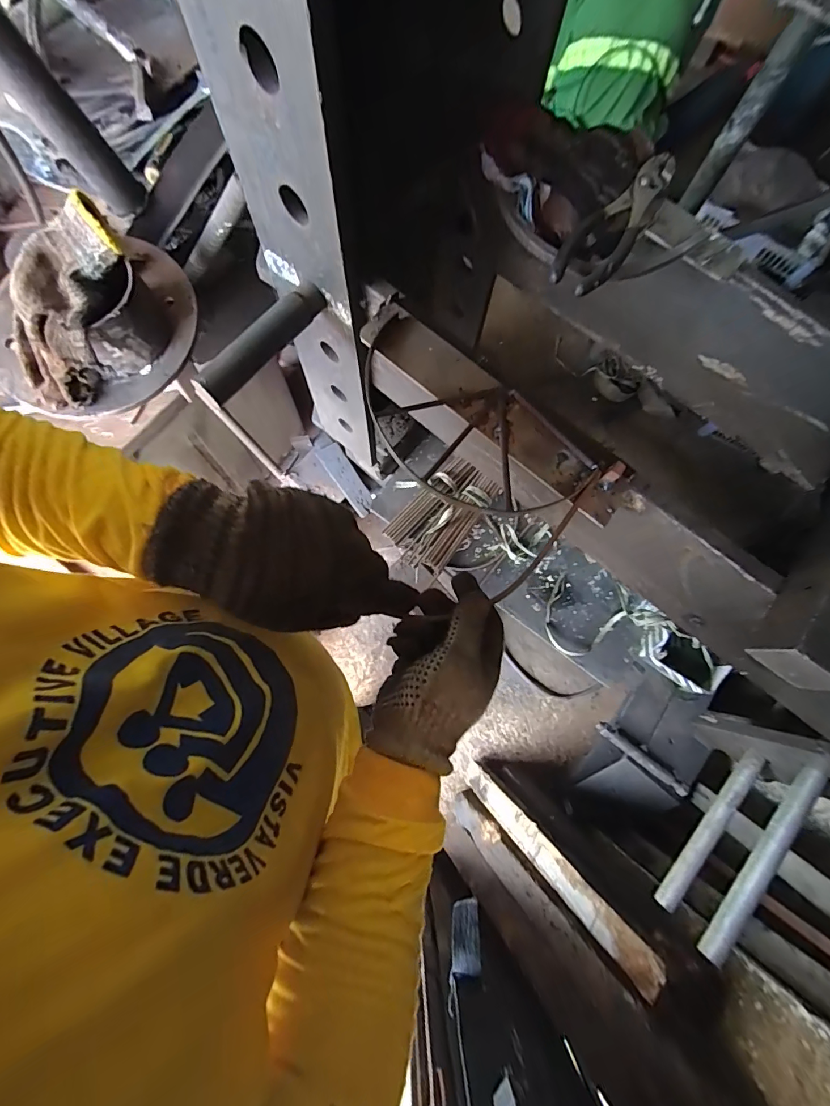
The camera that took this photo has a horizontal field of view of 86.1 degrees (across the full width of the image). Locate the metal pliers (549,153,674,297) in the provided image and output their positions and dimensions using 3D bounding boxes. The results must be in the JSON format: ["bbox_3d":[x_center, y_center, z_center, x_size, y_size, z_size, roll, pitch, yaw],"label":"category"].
[{"bbox_3d":[0.197,-0.325,0.432,0.054,0.013,0.195,35,78,7],"label":"metal pliers"}]

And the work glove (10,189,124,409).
[{"bbox_3d":[-0.367,-0.255,0.464,0.099,0.062,0.202,21,107,3],"label":"work glove"}]

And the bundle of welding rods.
[{"bbox_3d":[0.062,-0.087,0.963,0.141,0.032,0.243,39,78,7],"label":"bundle of welding rods"}]

